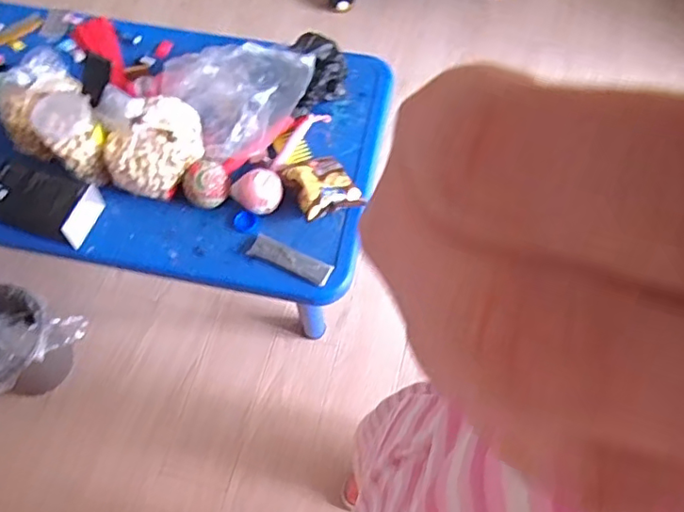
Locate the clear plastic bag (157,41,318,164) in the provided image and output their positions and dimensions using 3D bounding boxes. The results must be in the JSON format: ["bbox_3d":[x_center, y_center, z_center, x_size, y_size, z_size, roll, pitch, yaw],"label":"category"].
[{"bbox_3d":[-0.224,-0.337,1.103,0.256,0.093,0.244,40,71,17],"label":"clear plastic bag"}]

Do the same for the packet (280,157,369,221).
[{"bbox_3d":[-0.041,-0.134,1.048,0.117,0.040,0.130,-26,67,-12],"label":"packet"}]

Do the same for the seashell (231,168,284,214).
[{"bbox_3d":[-0.157,-0.115,1.045,0.095,0.055,0.080,-7,64,-3],"label":"seashell"}]

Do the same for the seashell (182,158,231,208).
[{"bbox_3d":[-0.246,-0.127,1.040,0.084,0.060,0.079,0,64,0],"label":"seashell"}]

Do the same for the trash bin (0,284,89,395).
[{"bbox_3d":[-0.736,0.211,1.285,0.267,0.205,0.220,24,67,11],"label":"trash bin"}]

